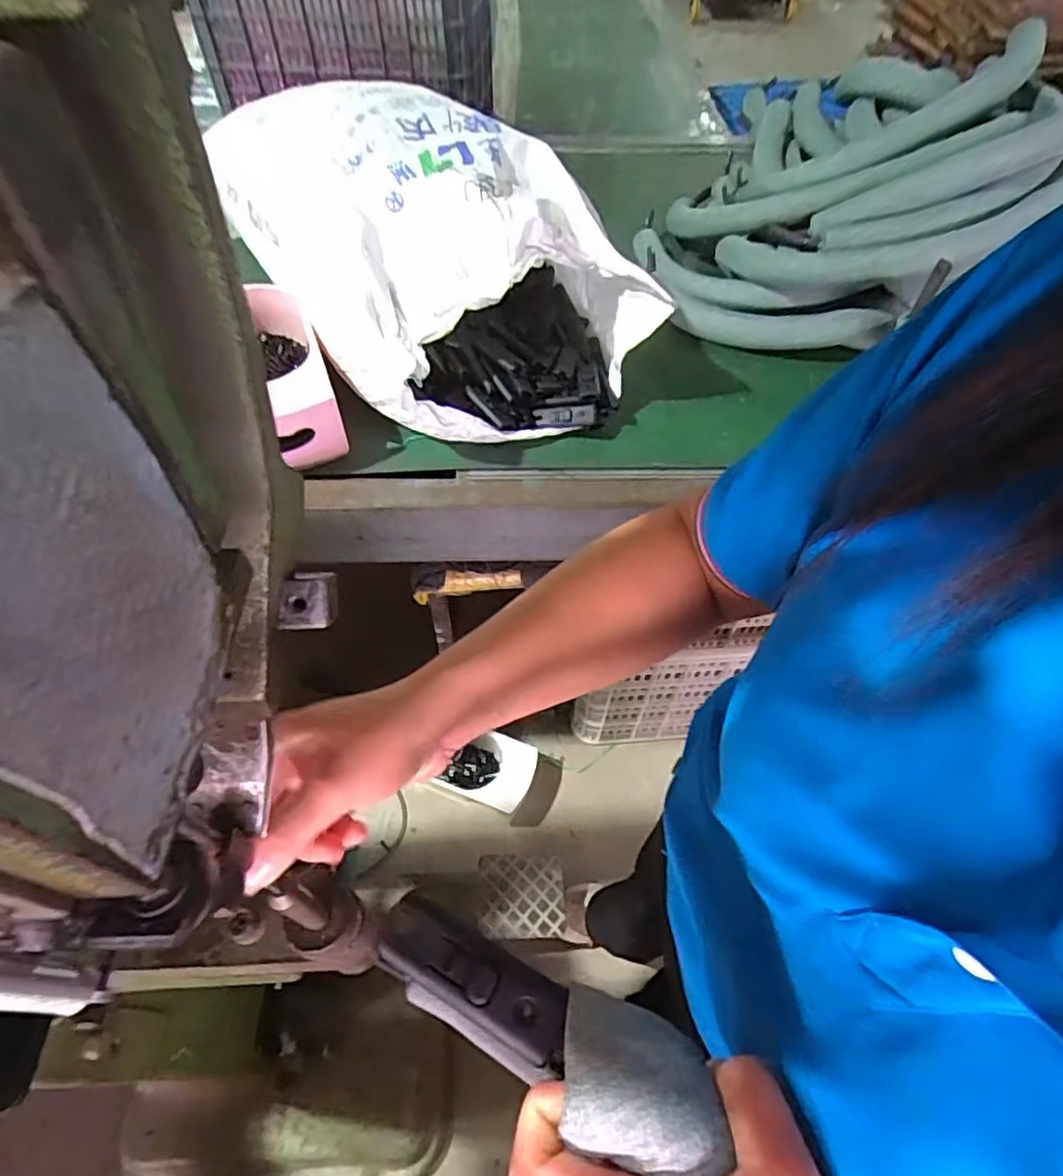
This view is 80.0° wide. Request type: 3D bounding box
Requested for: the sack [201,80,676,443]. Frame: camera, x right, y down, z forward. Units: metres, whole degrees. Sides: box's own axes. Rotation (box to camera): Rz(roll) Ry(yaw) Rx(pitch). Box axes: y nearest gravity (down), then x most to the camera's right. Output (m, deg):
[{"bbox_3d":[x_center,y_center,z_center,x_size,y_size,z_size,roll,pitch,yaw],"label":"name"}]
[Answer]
[{"bbox_3d":[-0.167,-0.537,0.945,0.435,0.250,0.778,-25,58,-18],"label":"sack"}]

